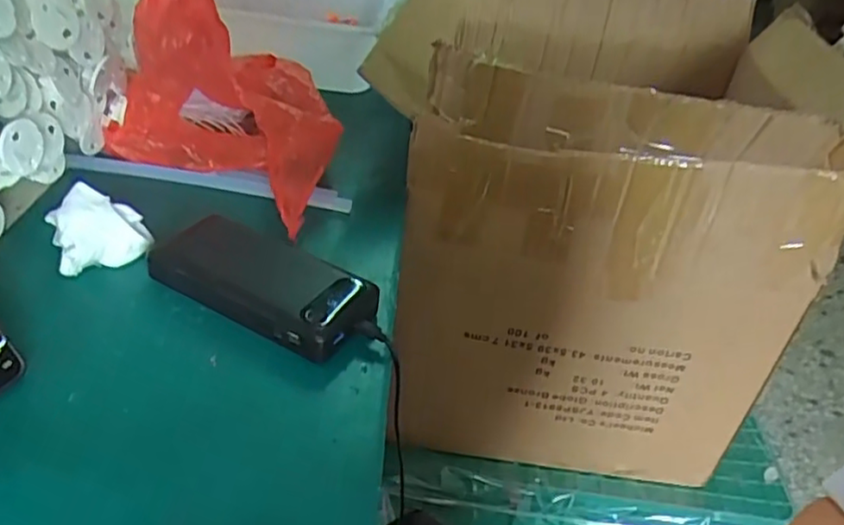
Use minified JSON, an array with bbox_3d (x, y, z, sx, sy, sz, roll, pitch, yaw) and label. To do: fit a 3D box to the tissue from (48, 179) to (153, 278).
[{"bbox_3d":[-0.234,-0.025,0.476,0.066,0.050,0.041,-19,43,-32],"label":"tissue"}]

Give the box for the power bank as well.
[{"bbox_3d":[-0.111,0.013,0.464,0.157,0.025,0.077,23,38,21],"label":"power bank"}]

